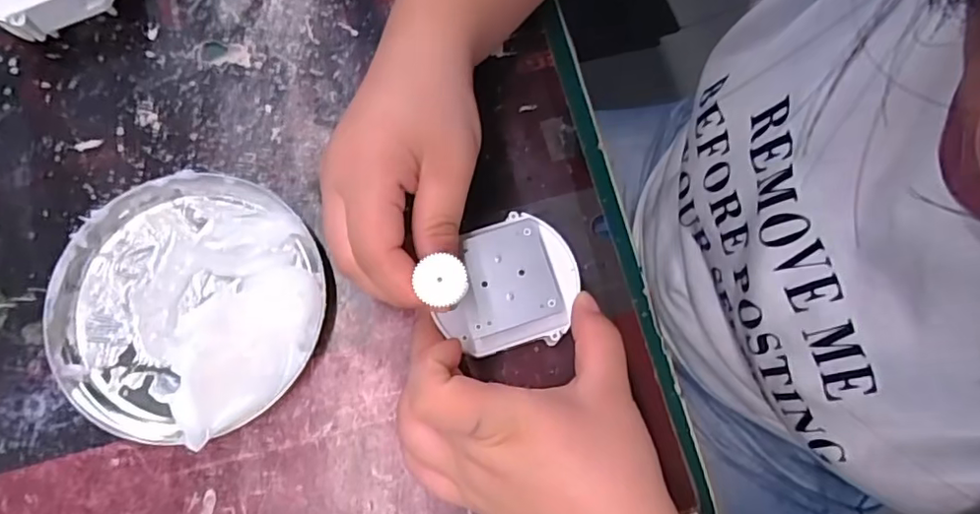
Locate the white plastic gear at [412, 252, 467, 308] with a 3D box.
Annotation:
[{"bbox_3d":[-0.018,0.009,0.212,0.018,0.004,0.019,-9,76,-4],"label":"white plastic gear"}]

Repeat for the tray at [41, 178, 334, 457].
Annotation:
[{"bbox_3d":[-0.148,0.021,0.273,0.125,0.027,0.128,0,76,-1],"label":"tray"}]

